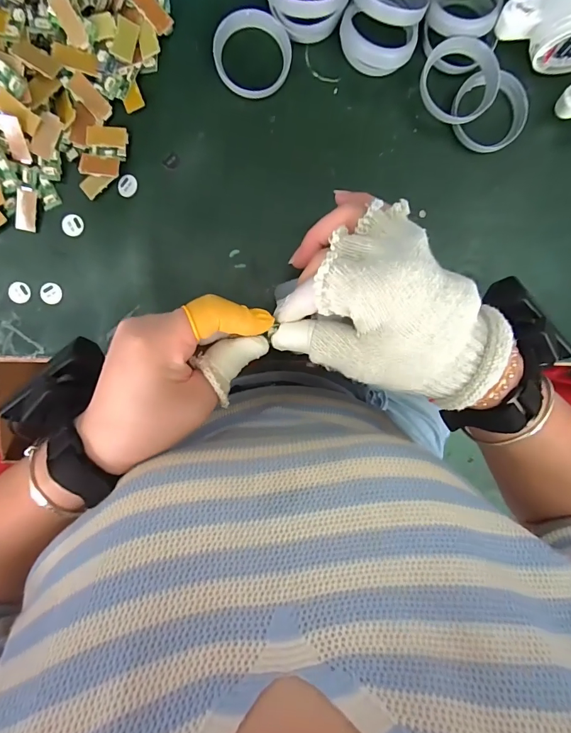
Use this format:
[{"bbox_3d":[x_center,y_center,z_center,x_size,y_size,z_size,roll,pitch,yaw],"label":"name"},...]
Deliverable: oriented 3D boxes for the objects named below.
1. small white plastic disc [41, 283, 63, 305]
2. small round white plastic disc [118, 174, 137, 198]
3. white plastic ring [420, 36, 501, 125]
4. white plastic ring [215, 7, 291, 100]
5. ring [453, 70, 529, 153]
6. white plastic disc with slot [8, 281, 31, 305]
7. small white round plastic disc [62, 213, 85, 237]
[{"bbox_3d":[-0.192,-0.059,0.321,0.016,0.004,0.017,0,95,-3],"label":"small white plastic disc"},{"bbox_3d":[-0.125,-0.143,0.310,0.015,0.004,0.017,37,93,-6],"label":"small round white plastic disc"},{"bbox_3d":[0.136,-0.223,0.309,0.057,0.012,0.057,2,108,6],"label":"white plastic ring"},{"bbox_3d":[-0.025,-0.244,0.307,0.059,0.009,0.059,0,95,-3],"label":"white plastic ring"},{"bbox_3d":[0.165,-0.206,0.318,0.056,0.014,0.055,0,95,-3],"label":"ring"},{"bbox_3d":[-0.216,-0.060,0.319,0.015,0.004,0.017,12,95,-4],"label":"white plastic disc with slot"},{"bbox_3d":[-0.172,-0.114,0.317,0.016,0.004,0.017,0,95,-3],"label":"small white round plastic disc"}]

